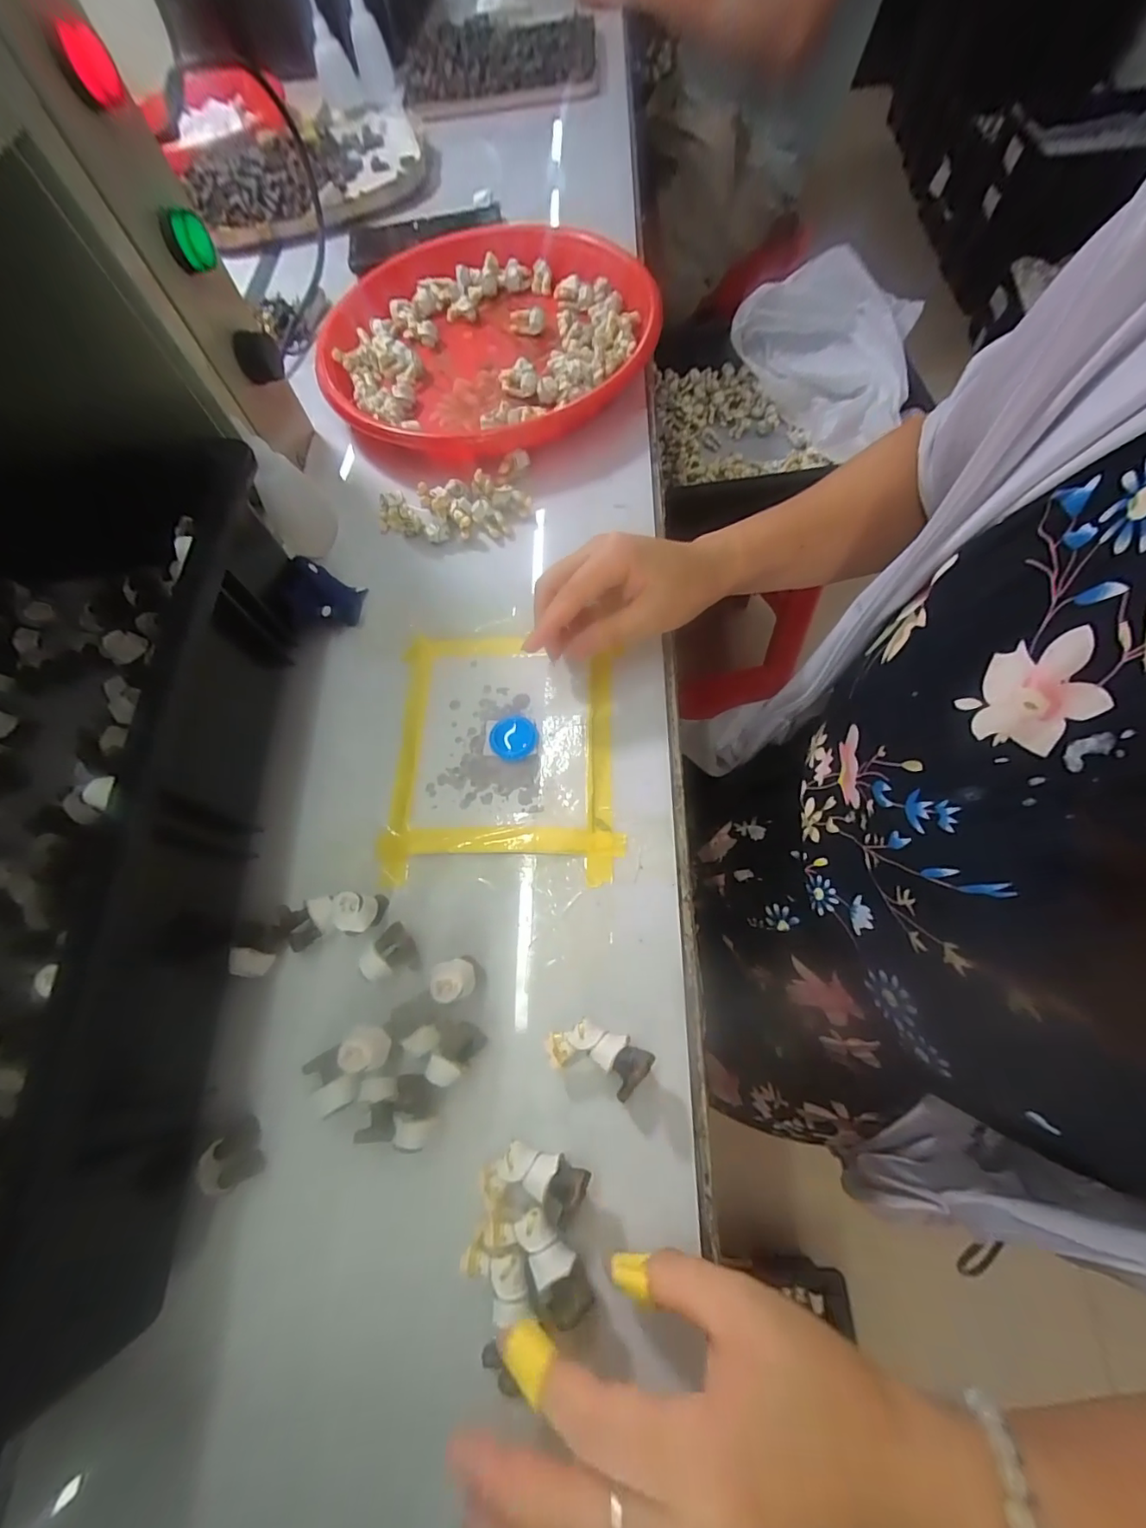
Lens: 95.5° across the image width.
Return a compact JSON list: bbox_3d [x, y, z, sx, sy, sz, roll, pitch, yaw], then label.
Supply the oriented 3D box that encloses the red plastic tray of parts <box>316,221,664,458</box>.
[{"bbox_3d":[-0.076,-0.377,0.457,0.283,0.057,0.290,-8,67,1],"label":"red plastic tray of parts"}]

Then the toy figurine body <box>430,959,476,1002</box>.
[{"bbox_3d":[-0.060,0.111,0.266,0.021,0.021,0.019,-19,67,-4],"label":"toy figurine body"}]

